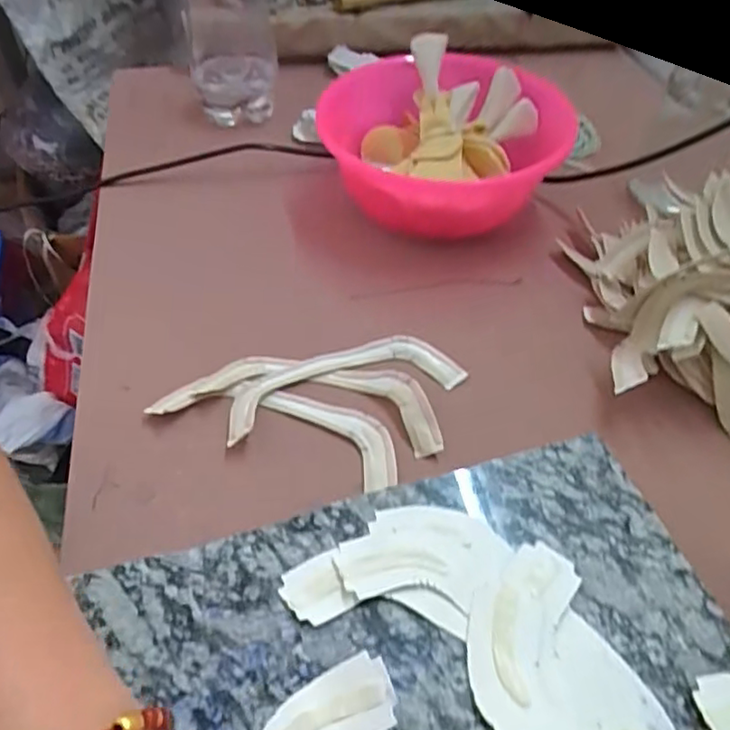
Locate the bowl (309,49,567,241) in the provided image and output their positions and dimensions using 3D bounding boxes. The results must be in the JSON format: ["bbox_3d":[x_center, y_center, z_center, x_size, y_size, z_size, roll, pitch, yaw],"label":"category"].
[{"bbox_3d":[0.064,-0.180,0.512,0.175,0.076,0.192,-16,51,-16],"label":"bowl"}]

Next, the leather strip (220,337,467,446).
[{"bbox_3d":[-0.014,0.010,0.404,0.153,0.015,0.048,-15,50,-15],"label":"leather strip"}]

